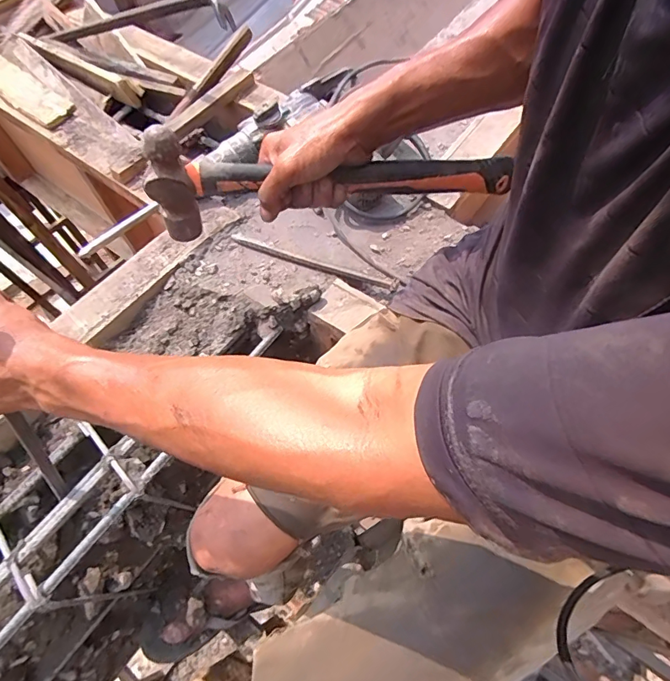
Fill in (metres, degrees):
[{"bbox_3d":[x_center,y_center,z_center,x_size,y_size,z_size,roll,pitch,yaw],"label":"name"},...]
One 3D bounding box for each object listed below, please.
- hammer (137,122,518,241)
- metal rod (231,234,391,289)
[{"bbox_3d":[0.002,-0.158,0.434,0.353,0.108,0.028,-4,62,-3],"label":"hammer"},{"bbox_3d":[-0.042,-0.115,0.661,0.253,0.014,0.016,19,64,12],"label":"metal rod"}]

